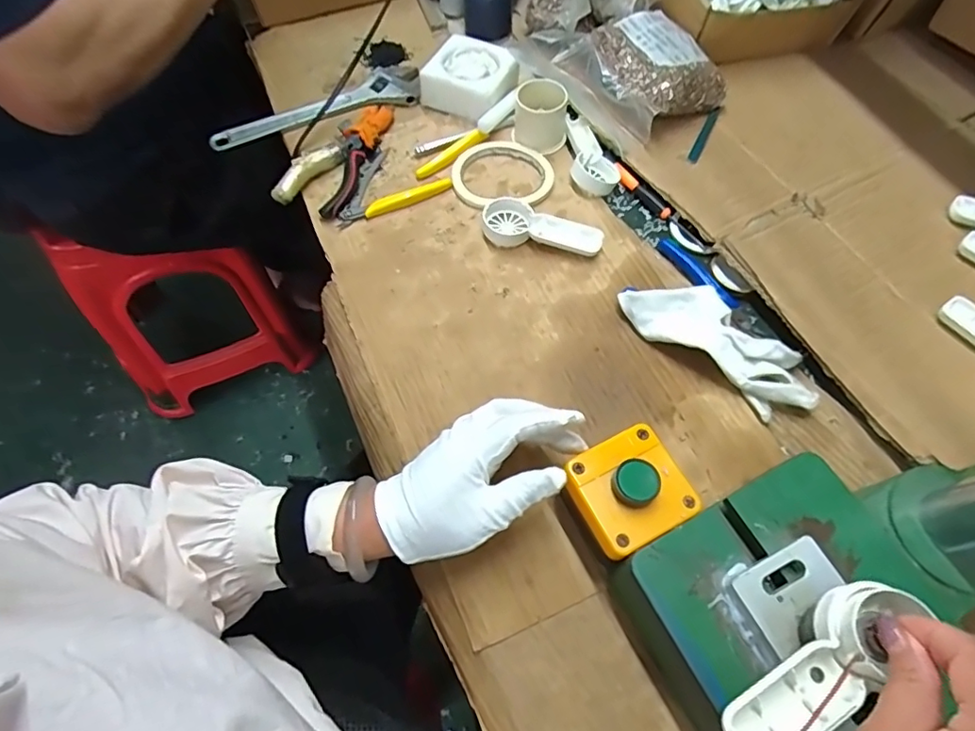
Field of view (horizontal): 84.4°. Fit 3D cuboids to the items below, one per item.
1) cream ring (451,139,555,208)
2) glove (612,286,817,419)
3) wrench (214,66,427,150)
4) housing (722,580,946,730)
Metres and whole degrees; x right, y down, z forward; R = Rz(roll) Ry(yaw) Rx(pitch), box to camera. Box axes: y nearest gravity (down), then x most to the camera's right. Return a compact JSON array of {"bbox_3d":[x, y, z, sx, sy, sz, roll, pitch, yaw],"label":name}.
[{"bbox_3d":[0.016,-0.194,0.540,0.099,0.011,0.098,0,62,-1],"label":"cream ring"},{"bbox_3d":[0.190,-0.021,0.441,0.164,0.035,0.058,37,67,17],"label":"glove"},{"bbox_3d":[-0.179,-0.275,0.570,0.227,0.012,0.052,-25,65,-13],"label":"wrench"},{"bbox_3d":[0.155,0.144,0.251,0.105,0.023,0.036,-41,69,-9],"label":"housing"}]

